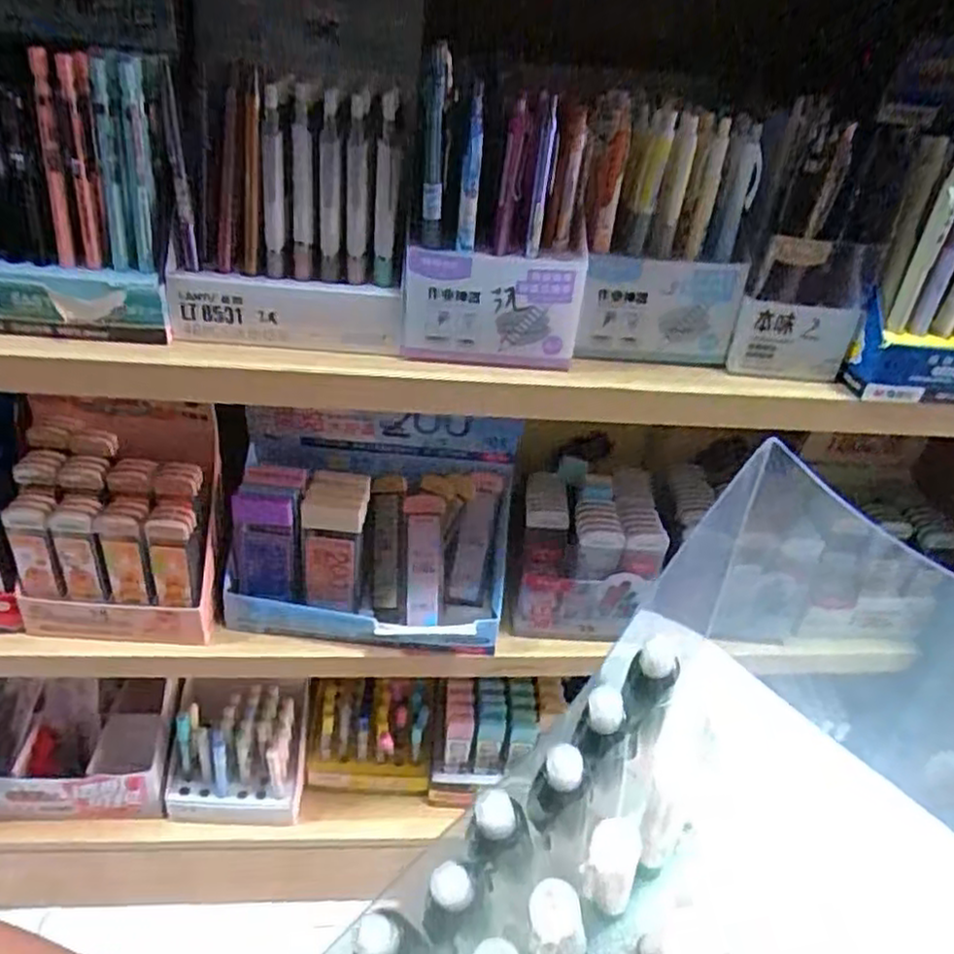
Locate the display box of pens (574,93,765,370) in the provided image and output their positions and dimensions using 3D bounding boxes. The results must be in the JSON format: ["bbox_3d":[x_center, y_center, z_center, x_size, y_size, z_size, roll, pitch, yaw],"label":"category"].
[{"bbox_3d":[0.116,-0.150,0.465,0.104,0.137,0.062,1,35,-8],"label":"display box of pens"}]

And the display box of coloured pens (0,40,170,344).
[{"bbox_3d":[-0.249,-0.164,0.414,0.140,0.146,0.071,6,34,-1],"label":"display box of coloured pens"}]

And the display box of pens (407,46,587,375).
[{"bbox_3d":[0.012,-0.149,0.441,0.108,0.144,0.072,5,34,-3],"label":"display box of pens"}]

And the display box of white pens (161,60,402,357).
[{"bbox_3d":[-0.115,-0.176,0.452,0.133,0.147,0.126,1,35,-9],"label":"display box of white pens"}]

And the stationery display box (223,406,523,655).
[{"bbox_3d":[-0.085,0.039,0.581,0.220,0.152,0.110,7,34,0],"label":"stationery display box"}]

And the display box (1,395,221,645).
[{"bbox_3d":[-0.273,0.038,0.559,0.141,0.140,0.087,6,34,-2],"label":"display box"}]

